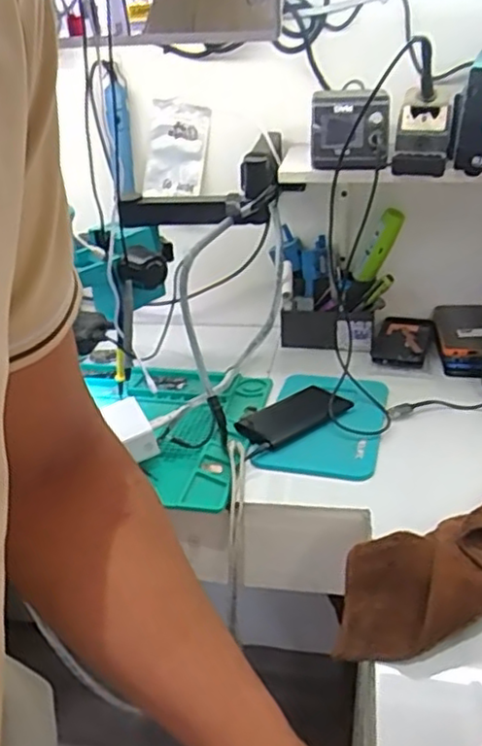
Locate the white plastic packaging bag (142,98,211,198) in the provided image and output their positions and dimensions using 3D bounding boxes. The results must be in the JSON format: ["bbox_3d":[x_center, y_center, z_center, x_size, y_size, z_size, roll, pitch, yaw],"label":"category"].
[{"bbox_3d":[-0.099,-0.336,0.990,0.107,0.134,0.011,2,27,9],"label":"white plastic packaging bag"}]

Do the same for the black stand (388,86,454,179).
[{"bbox_3d":[0.204,-0.270,0.743,0.061,0.081,0.055,6,27,16],"label":"black stand"}]

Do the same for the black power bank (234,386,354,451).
[{"bbox_3d":[0.064,0.049,0.827,0.146,0.015,0.083,-20,31,-32],"label":"black power bank"}]

